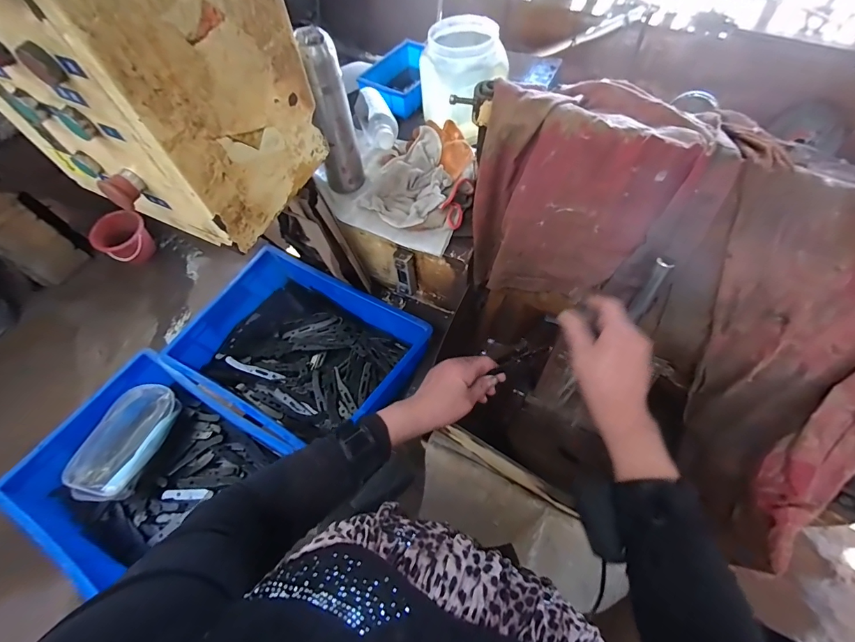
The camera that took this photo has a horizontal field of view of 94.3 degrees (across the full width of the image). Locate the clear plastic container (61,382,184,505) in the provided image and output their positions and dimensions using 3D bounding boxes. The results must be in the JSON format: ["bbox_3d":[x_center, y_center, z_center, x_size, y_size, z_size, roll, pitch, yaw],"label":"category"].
[{"bbox_3d":[-0.531,0.207,0.697,0.109,0.046,0.202,10,61,9],"label":"clear plastic container"}]

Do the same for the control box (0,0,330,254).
[{"bbox_3d":[-0.307,-0.261,0.412,0.294,0.284,0.211,19,63,13],"label":"control box"}]

